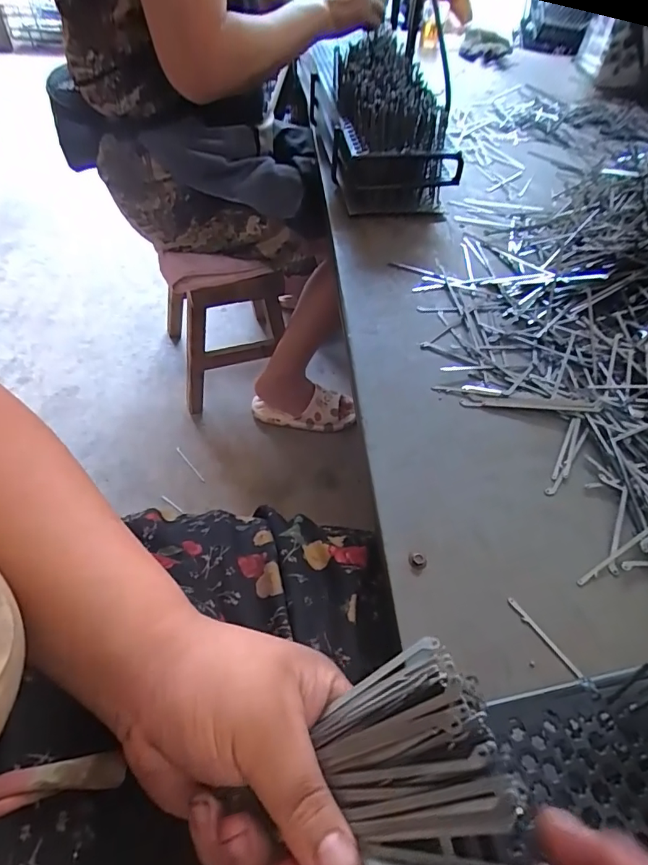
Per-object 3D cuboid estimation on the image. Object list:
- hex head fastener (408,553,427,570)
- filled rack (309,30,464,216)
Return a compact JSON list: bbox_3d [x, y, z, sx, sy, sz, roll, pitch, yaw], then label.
[{"bbox_3d":[0.072,0.097,0.363,0.014,0.007,0.013,-10,53,-9],"label":"hex head fastener"},{"bbox_3d":[0.080,-0.468,0.728,0.158,0.128,0.325,-7,53,-7],"label":"filled rack"}]

